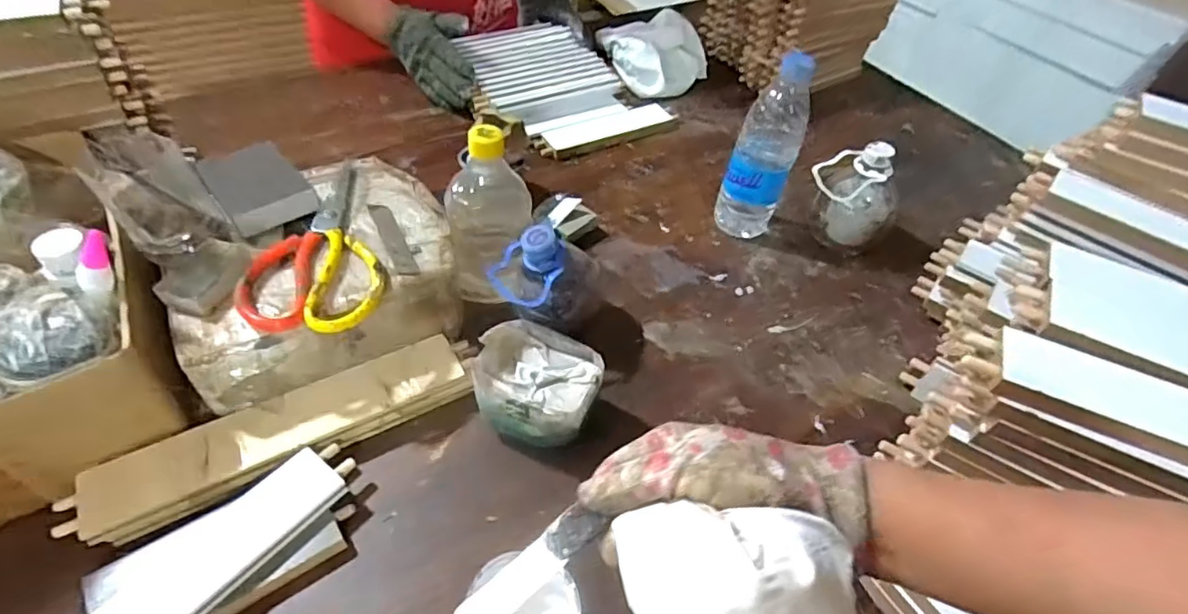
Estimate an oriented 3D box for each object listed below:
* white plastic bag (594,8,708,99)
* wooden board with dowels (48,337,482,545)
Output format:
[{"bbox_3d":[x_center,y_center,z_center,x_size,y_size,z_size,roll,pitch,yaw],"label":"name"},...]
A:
[{"bbox_3d":[0.104,-0.418,0.960,0.149,0.058,0.180,-13,51,-16],"label":"white plastic bag"},{"bbox_3d":[-0.247,0.098,0.494,0.304,0.023,0.063,-22,56,-23],"label":"wooden board with dowels"}]

